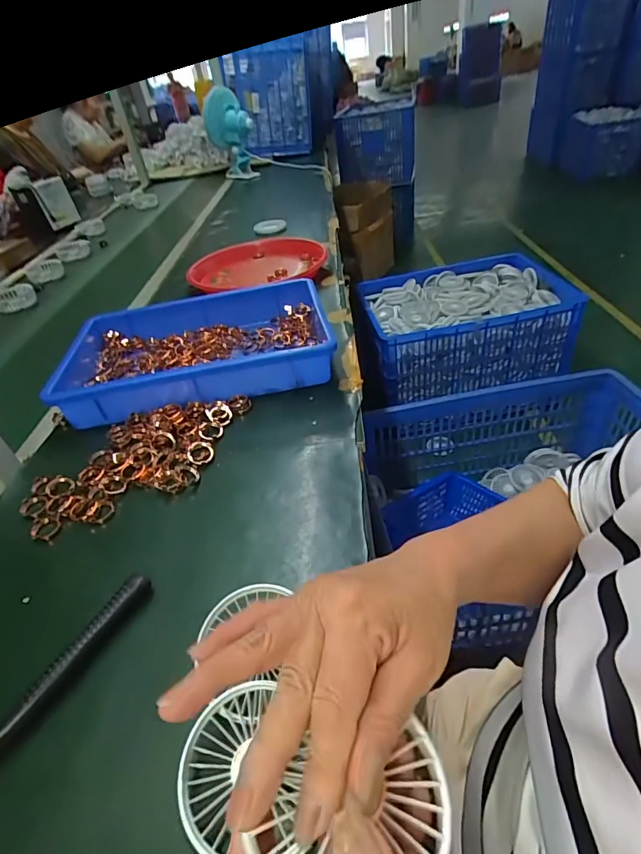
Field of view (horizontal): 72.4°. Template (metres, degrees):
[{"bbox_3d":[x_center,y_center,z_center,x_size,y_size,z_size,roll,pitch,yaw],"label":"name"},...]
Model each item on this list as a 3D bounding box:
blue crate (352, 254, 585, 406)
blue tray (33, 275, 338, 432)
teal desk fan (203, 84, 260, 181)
[{"bbox_3d":[0.522,-0.369,1.562,0.746,0.241,0.439,-12,39,-3],"label":"blue crate"},{"bbox_3d":[-0.173,-0.114,0.629,0.355,0.064,0.232,-12,41,-5],"label":"blue tray"},{"bbox_3d":[-0.311,-0.994,1.501,0.156,0.270,0.194,-12,41,-5],"label":"teal desk fan"}]

